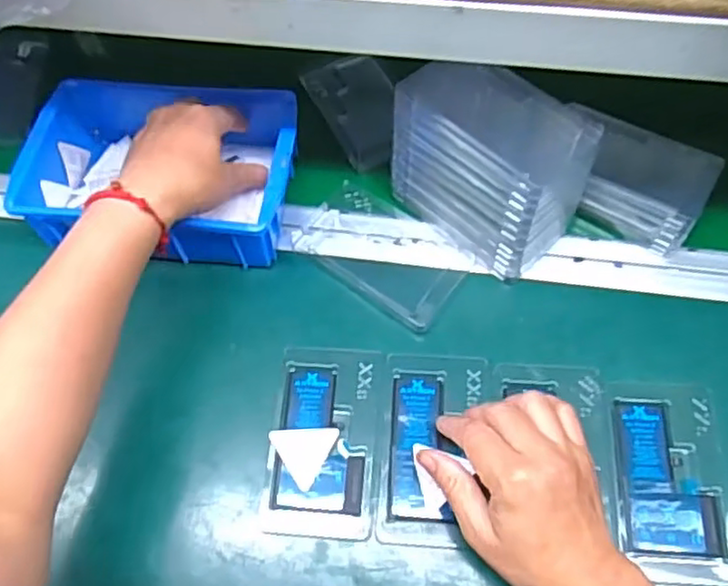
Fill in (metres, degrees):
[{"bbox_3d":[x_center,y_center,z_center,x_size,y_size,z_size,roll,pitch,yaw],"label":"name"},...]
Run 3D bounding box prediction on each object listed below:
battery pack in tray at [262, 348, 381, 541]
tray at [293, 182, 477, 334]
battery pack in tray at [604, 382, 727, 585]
[{"bbox_3d":[-0.027,0.100,0.458,0.072,0.006,0.128,3,67,3],"label":"battery pack in tray"},{"bbox_3d":[0.014,-0.033,0.525,0.131,0.014,0.081,35,72,16],"label":"tray"},{"bbox_3d":[0.202,0.122,0.439,0.071,0.007,0.126,1,67,3],"label":"battery pack in tray"}]

